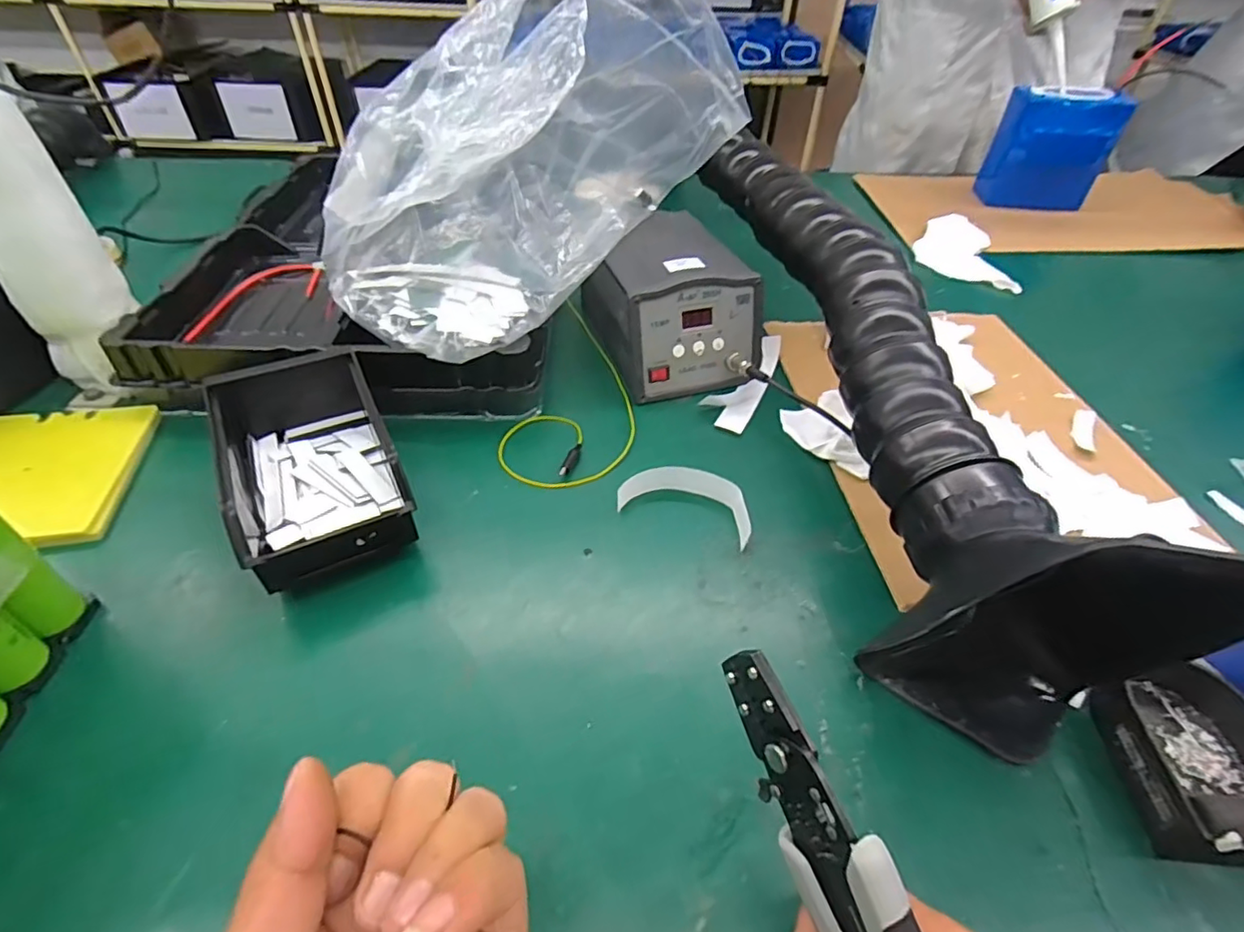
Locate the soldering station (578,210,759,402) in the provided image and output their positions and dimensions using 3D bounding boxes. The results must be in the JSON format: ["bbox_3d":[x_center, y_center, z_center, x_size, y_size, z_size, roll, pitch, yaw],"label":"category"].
[{"bbox_3d":[0.041,-0.166,0.589,0.136,0.099,0.191,-14,47,-16],"label":"soldering station"}]

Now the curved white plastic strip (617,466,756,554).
[{"bbox_3d":[0.050,0.024,0.444,0.101,0.013,0.044,19,70,6],"label":"curved white plastic strip"}]

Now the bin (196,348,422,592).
[{"bbox_3d":[-0.228,-0.004,0.436,0.105,0.071,0.188,-21,49,-21],"label":"bin"}]

